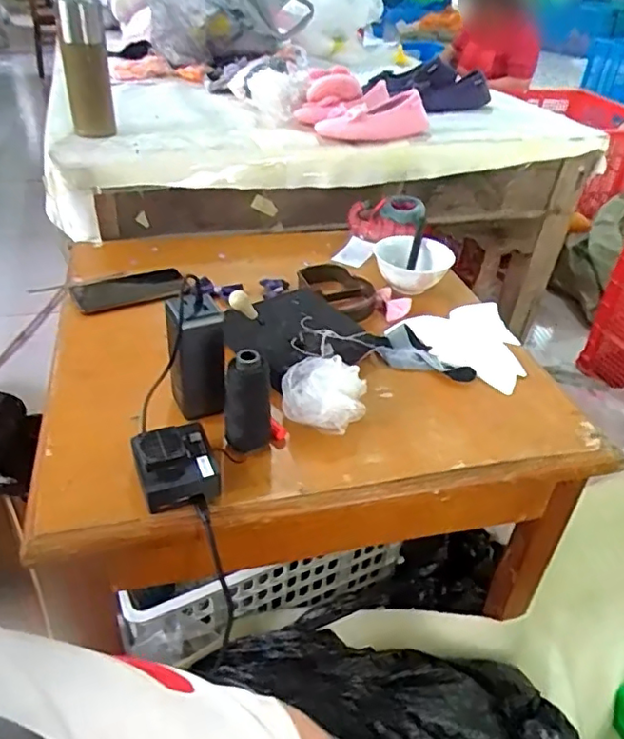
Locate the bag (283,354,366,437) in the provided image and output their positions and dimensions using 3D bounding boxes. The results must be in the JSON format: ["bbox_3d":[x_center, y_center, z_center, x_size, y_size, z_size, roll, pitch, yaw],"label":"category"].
[{"bbox_3d":[0.015,0.026,0.649,0.094,0.047,0.081,2,37,-4],"label":"bag"}]

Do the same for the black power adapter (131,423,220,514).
[{"bbox_3d":[-0.128,0.091,0.555,0.069,0.047,0.072,-13,40,-22],"label":"black power adapter"}]

